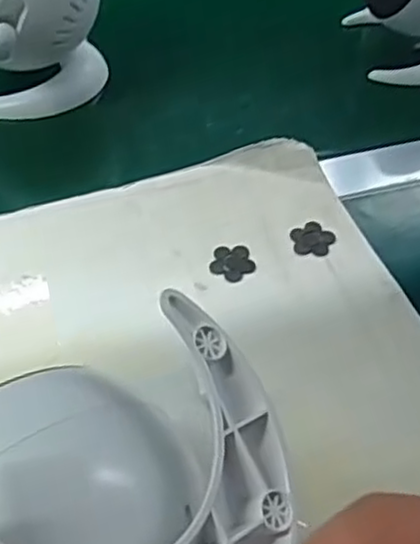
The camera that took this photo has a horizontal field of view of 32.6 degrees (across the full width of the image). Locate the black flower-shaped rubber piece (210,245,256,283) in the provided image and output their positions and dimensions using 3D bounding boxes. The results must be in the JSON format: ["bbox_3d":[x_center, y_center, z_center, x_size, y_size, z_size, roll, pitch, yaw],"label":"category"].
[{"bbox_3d":[0.013,-0.007,0.424,0.026,0.004,0.025,0,48,0],"label":"black flower-shaped rubber piece"}]

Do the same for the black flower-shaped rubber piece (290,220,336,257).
[{"bbox_3d":[0.062,-0.020,0.435,0.025,0.004,0.026,0,48,0],"label":"black flower-shaped rubber piece"}]

